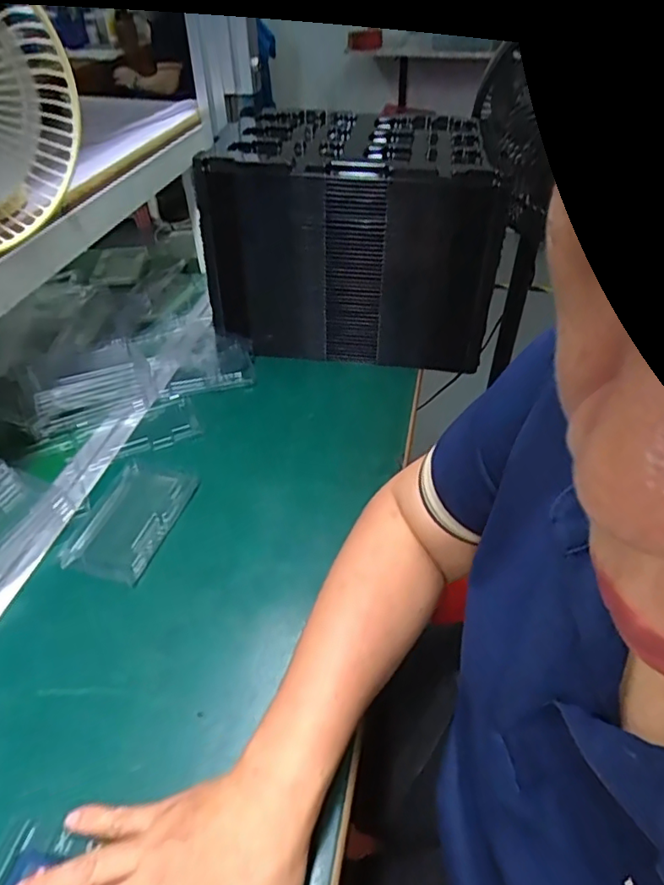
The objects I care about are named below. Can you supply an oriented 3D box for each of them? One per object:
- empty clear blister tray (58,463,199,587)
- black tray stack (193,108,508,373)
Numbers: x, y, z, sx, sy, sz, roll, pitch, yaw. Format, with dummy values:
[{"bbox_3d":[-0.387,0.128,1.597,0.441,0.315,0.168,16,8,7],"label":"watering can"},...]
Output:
[{"bbox_3d":[-0.186,0.070,0.537,0.081,0.011,0.125,13,42,11],"label":"empty clear blister tray"},{"bbox_3d":[0.021,-0.249,0.738,0.338,0.242,0.201,6,41,3],"label":"black tray stack"}]

